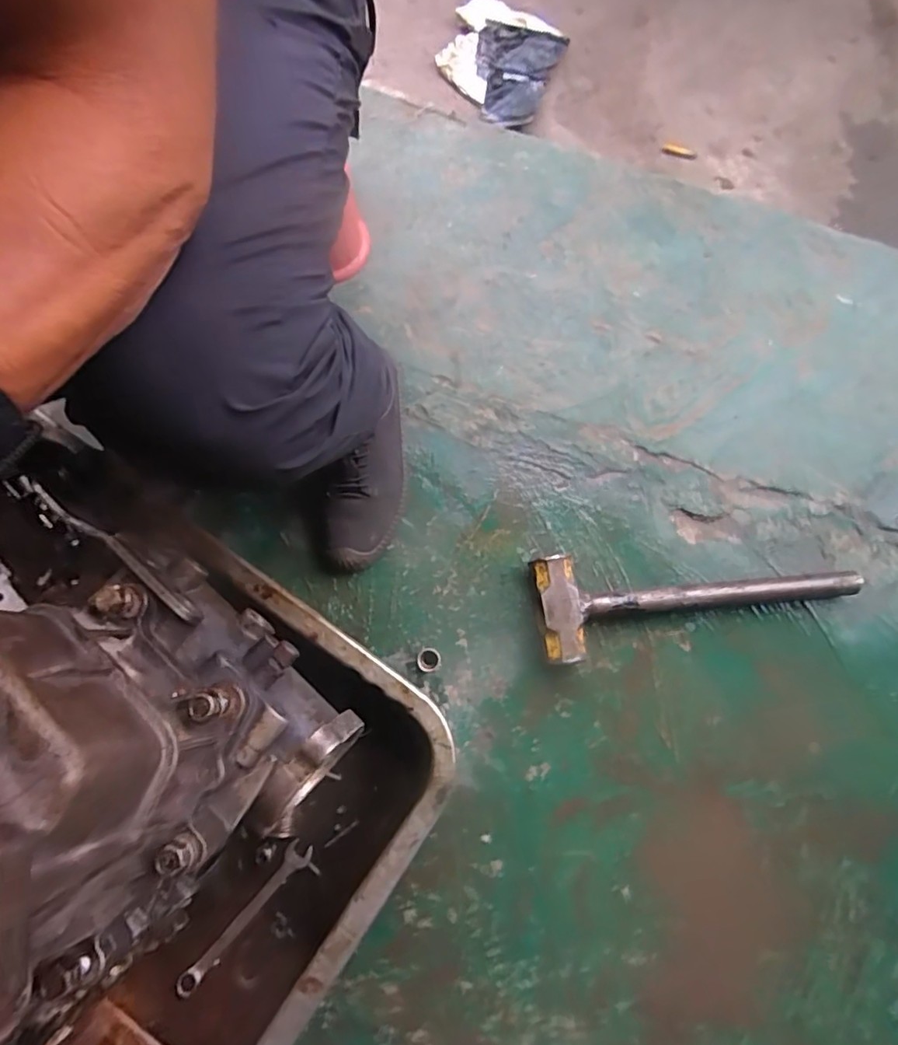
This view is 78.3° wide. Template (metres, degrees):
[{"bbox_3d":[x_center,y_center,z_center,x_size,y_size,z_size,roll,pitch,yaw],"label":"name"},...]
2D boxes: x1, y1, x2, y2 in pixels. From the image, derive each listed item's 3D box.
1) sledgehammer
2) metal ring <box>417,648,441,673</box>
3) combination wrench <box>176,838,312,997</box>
[{"bbox_3d":[0.268,0.070,0.599,0.346,0.048,0.103,-9,78,-3],"label":"sledgehammer"},{"bbox_3d":[-0.021,0.146,0.589,0.025,0.043,0.024,-14,78,-4],"label":"metal ring"},{"bbox_3d":[-0.202,0.391,0.548,0.024,0.010,0.169,40,80,7],"label":"combination wrench"}]

